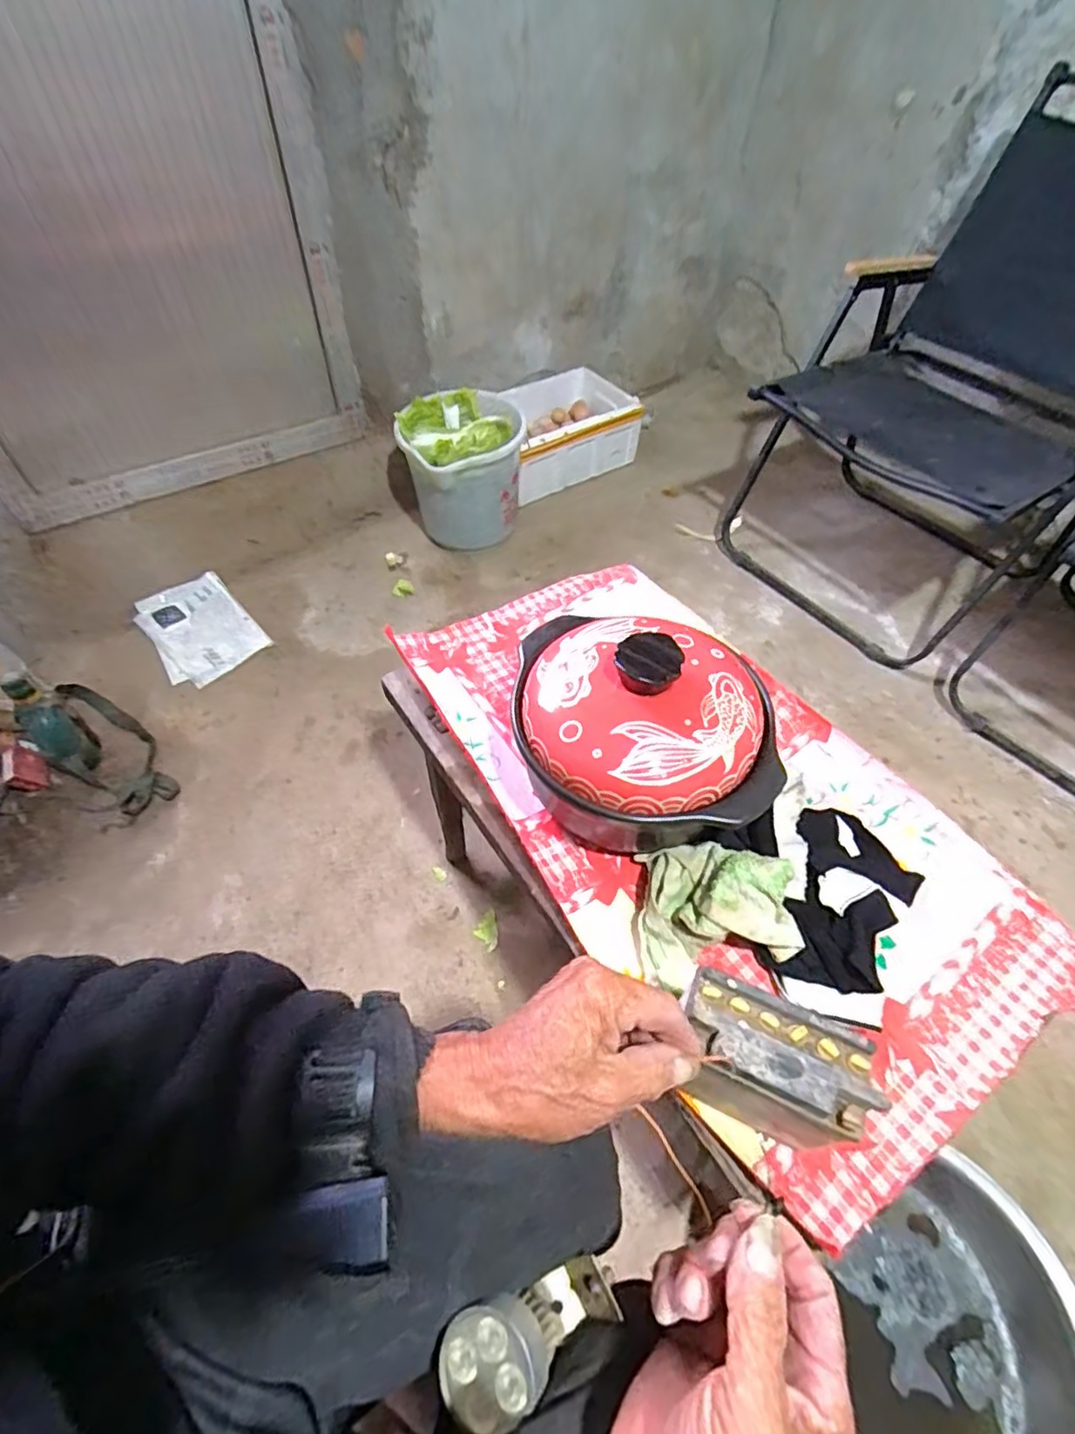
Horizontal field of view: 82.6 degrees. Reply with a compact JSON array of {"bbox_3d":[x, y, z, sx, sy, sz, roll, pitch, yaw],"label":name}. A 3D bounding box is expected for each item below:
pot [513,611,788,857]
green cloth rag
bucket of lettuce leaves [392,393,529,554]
[{"bbox_3d":[0.097,0.007,0.587,0.225,0.168,0.222,0,51,0],"label":"pot"},{"bbox_3d":[0.149,0.156,0.534,0.124,0.074,0.116,-9,52,-7],"label":"green cloth rag"},{"bbox_3d":[-0.158,-0.519,1.332,0.247,0.263,0.253,0,51,0],"label":"bucket of lettuce leaves"}]

